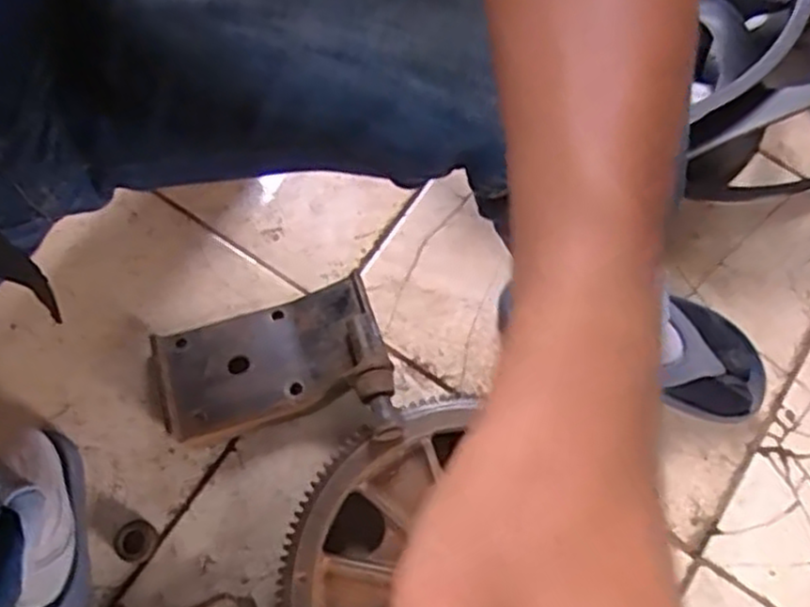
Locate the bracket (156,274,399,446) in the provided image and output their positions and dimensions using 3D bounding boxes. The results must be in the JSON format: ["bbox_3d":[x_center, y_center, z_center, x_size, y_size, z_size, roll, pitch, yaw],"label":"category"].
[{"bbox_3d":[-0.116,0.070,0.675,0.201,0.065,0.160,-16,73,-8],"label":"bracket"}]

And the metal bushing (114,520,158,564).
[{"bbox_3d":[-0.236,0.208,0.657,0.034,0.018,0.037,1,71,-2],"label":"metal bushing"}]

